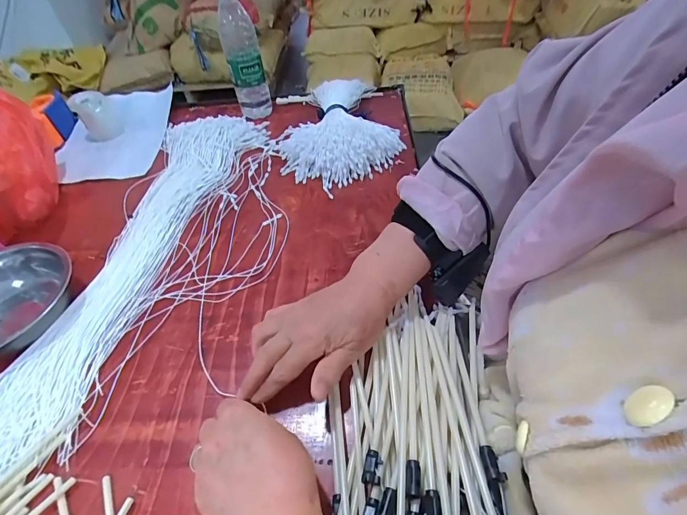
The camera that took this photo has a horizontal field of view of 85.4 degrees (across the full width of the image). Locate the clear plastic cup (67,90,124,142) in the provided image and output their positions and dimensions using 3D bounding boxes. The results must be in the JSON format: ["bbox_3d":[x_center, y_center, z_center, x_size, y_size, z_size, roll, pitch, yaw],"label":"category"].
[{"bbox_3d":[-0.488,-0.274,0.736,0.070,0.079,0.056,-32,53,-21],"label":"clear plastic cup"}]

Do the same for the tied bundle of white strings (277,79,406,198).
[{"bbox_3d":[-0.012,-0.233,0.638,0.209,0.049,0.287,-9,48,-2],"label":"tied bundle of white strings"}]

